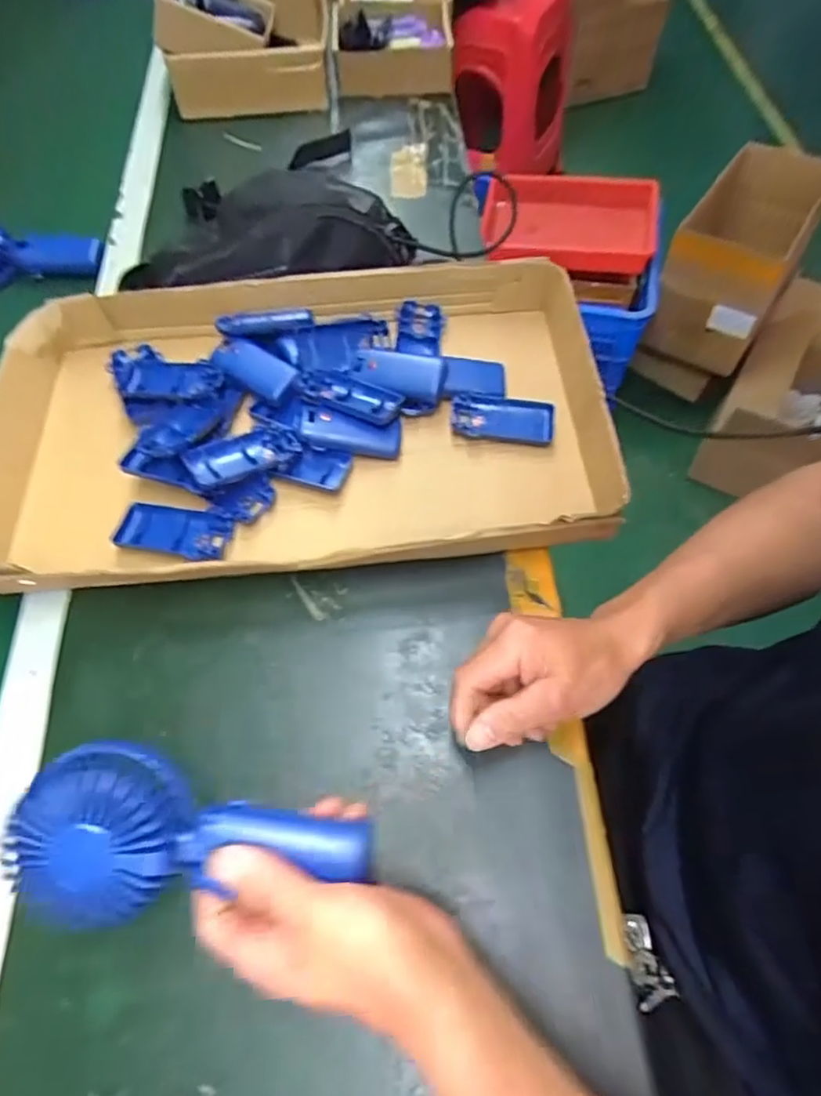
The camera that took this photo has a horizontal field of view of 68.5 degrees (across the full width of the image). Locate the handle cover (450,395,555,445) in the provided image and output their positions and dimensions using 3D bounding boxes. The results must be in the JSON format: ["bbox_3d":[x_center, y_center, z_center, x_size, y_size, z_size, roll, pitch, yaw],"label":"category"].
[{"bbox_3d":[0.084,-0.118,0.554,0.091,0.016,0.046,4,63,4],"label":"handle cover"}]

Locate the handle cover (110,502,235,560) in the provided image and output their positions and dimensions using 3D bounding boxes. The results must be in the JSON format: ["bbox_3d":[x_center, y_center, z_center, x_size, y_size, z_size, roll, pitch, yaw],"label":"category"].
[{"bbox_3d":[-0.199,-0.013,0.510,0.091,0.021,0.046,9,63,6],"label":"handle cover"}]

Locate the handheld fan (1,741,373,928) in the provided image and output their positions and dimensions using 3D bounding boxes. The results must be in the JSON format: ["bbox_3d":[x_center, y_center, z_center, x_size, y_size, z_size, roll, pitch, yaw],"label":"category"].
[{"bbox_3d":[-0.110,0.147,0.312,0.174,0.030,0.080,6,62,-9],"label":"handheld fan"}]

